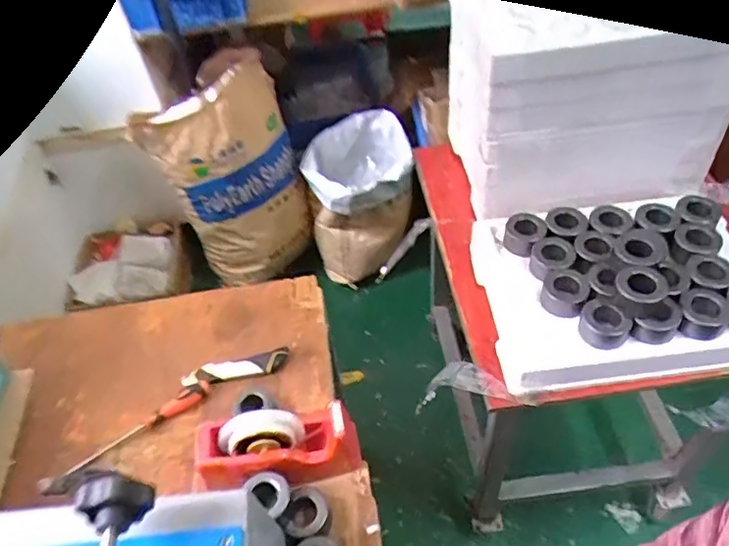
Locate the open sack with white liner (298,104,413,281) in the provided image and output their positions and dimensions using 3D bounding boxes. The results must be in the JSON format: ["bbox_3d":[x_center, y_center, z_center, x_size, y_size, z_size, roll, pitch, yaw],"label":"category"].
[{"bbox_3d":[-0.004,-0.244,1.782,0.310,0.361,0.375,-1,47,5],"label":"open sack with white liner"}]

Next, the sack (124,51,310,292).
[{"bbox_3d":[-0.384,-0.261,1.671,0.412,0.606,0.210,-25,50,-16],"label":"sack"}]

